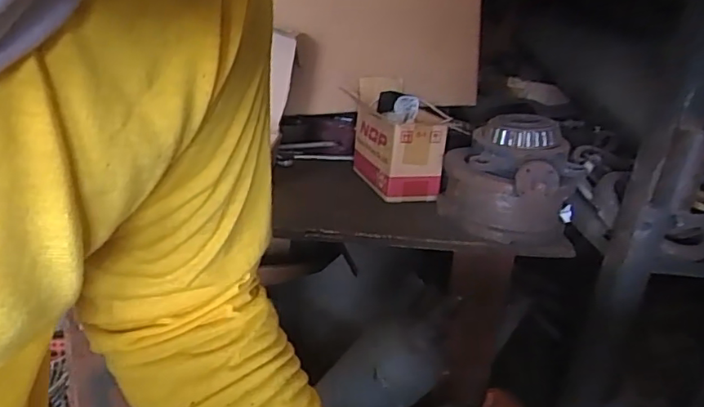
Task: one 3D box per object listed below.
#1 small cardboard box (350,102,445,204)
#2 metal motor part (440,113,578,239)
[{"bbox_3d":[0.091,-0.103,1.100,0.118,0.140,0.214,-1,25,-16],"label":"small cardboard box"},{"bbox_3d":[0.252,-0.040,0.926,0.210,0.171,0.180,11,24,12],"label":"metal motor part"}]

